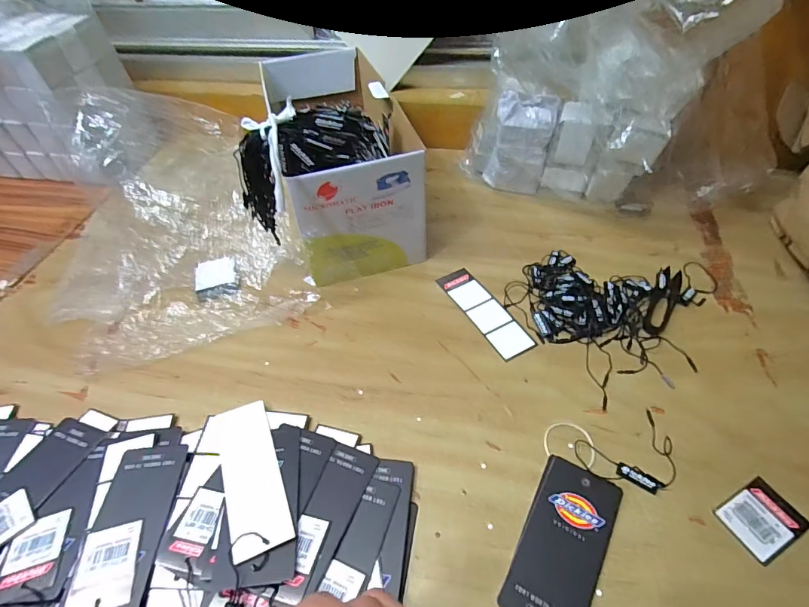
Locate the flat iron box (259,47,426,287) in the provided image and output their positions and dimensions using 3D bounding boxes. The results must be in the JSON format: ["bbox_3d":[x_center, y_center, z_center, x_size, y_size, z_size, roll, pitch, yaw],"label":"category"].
[{"bbox_3d":[-0.073,-0.167,0.500,0.124,0.129,0.289,-14,49,-10],"label":"flat iron box"}]

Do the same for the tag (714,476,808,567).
[{"bbox_3d":[0.243,0.145,0.291,0.048,0.004,0.037,-23,51,-17],"label":"tag"}]

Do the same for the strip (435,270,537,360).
[{"bbox_3d":[0.079,0.006,0.427,0.035,0.004,0.118,-24,52,-18],"label":"strip"}]

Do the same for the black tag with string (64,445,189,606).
[{"bbox_3d":[-0.185,0.148,0.292,0.050,0.005,0.109,-5,43,-5],"label":"black tag with string"}]

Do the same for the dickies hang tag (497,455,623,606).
[{"bbox_3d":[0.107,0.160,0.287,0.052,0.004,0.110,23,53,21],"label":"dickies hang tag"}]

